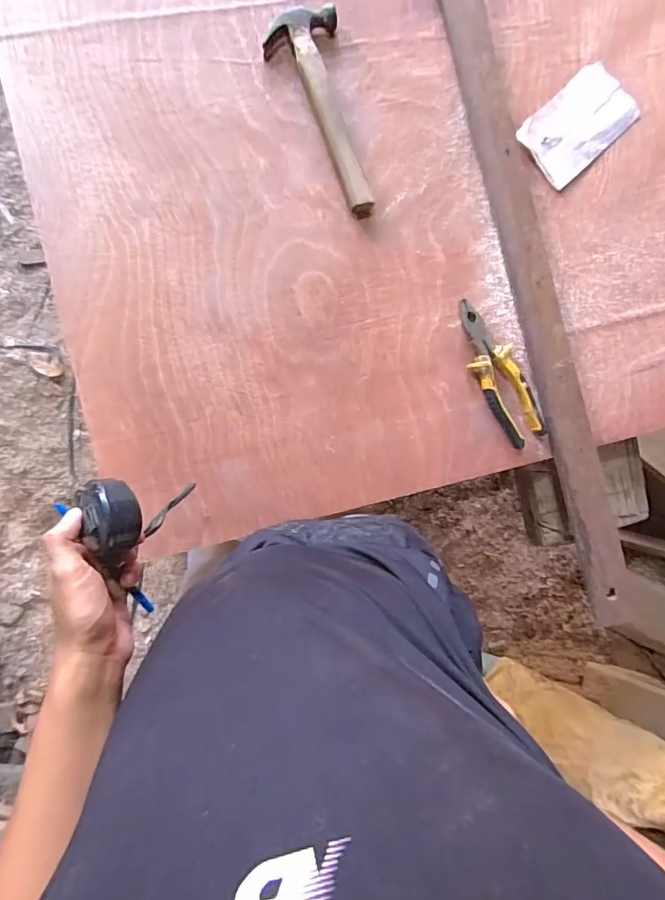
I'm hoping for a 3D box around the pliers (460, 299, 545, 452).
[{"bbox_3d":[0.218,-0.102,0.634,0.061,0.027,0.199,-29,93,-5],"label":"pliers"}]

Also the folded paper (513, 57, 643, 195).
[{"bbox_3d":[0.337,-0.446,0.655,0.164,0.018,0.100,-45,94,-4],"label":"folded paper"}]

